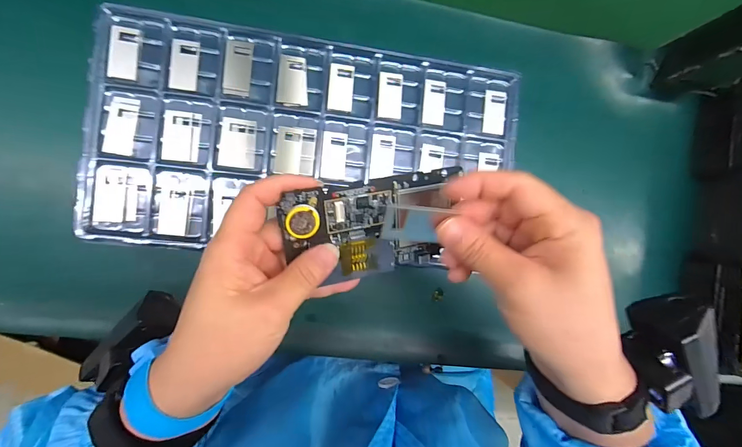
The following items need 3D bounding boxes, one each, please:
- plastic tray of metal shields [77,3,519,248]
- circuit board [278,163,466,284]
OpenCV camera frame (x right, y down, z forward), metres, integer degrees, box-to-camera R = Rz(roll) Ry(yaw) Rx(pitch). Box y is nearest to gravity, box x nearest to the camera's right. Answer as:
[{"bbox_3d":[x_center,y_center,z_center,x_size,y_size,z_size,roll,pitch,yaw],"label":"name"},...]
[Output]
[{"bbox_3d":[-0.049,-0.072,0.318,0.378,0.011,0.194,6,88,-9],"label":"plastic tray of metal shields"},{"bbox_3d":[0.001,0.002,0.225,0.113,0.005,0.067,-8,111,-18],"label":"circuit board"}]

